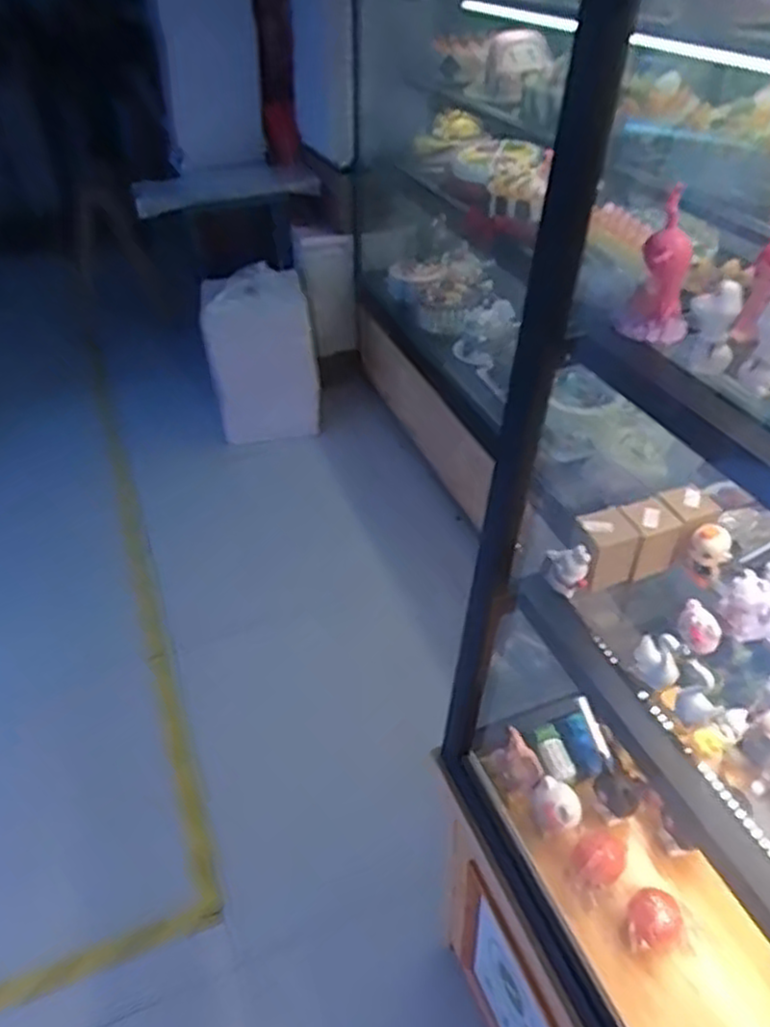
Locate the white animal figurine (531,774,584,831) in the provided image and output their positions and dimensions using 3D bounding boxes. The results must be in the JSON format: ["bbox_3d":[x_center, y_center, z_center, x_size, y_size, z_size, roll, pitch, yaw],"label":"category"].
[{"bbox_3d":[0.204,0.354,0.903,0.057,0.062,0.053,-2,39,2],"label":"white animal figurine"}]

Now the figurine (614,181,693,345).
[{"bbox_3d":[0.218,-0.189,0.599,0.046,0.108,0.039,-22,43,-22],"label":"figurine"}]

